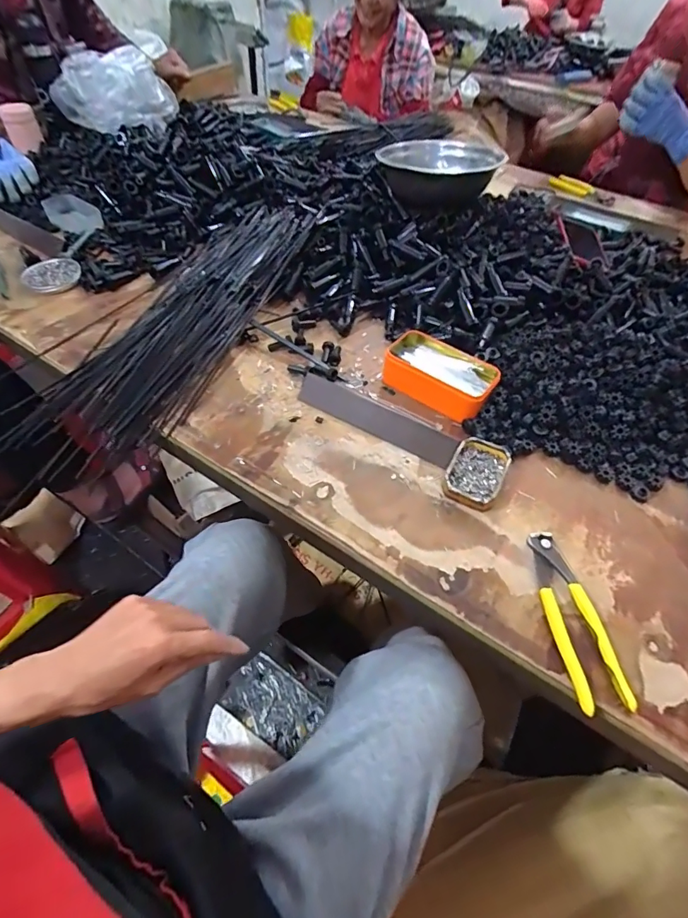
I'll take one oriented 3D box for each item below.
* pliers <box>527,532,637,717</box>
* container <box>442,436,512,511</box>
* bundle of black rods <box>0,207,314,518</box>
[{"bbox_3d":[0.217,0.148,0.430,0.044,0.018,0.166,-2,52,-5],"label":"pliers"},{"bbox_3d":[0.157,0.015,0.530,0.060,0.024,0.093,27,55,17],"label":"container"},{"bbox_3d":[-0.240,-0.220,0.679,0.201,0.048,0.602,19,53,12],"label":"bundle of black rods"}]

